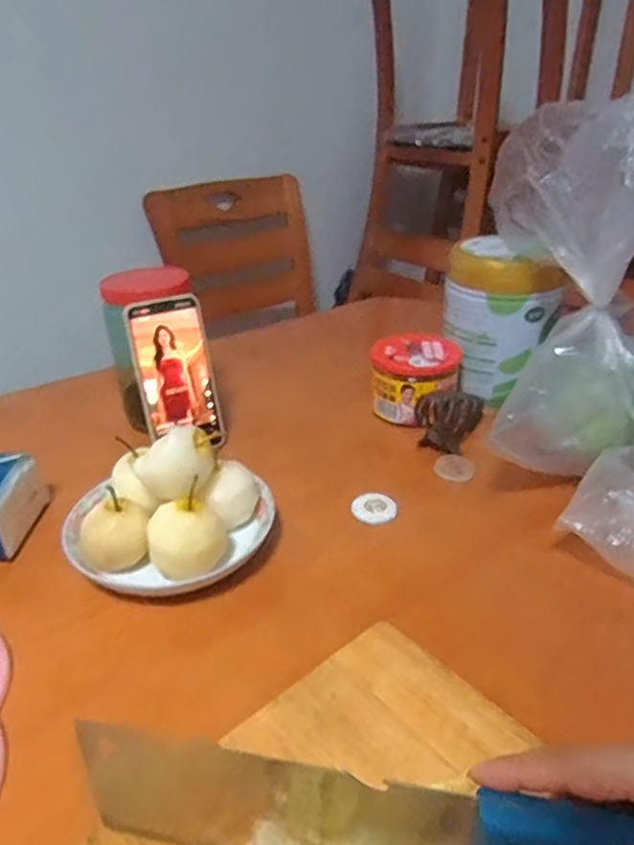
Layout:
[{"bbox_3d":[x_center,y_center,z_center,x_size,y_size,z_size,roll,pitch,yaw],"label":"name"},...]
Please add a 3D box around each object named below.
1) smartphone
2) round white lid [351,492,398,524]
[{"bbox_3d":[-0.147,-0.048,0.656,0.080,0.161,0.007,-18,19,-24],"label":"smartphone"},{"bbox_3d":[0.053,0.079,0.586,0.040,0.008,0.040,-2,29,1],"label":"round white lid"}]

